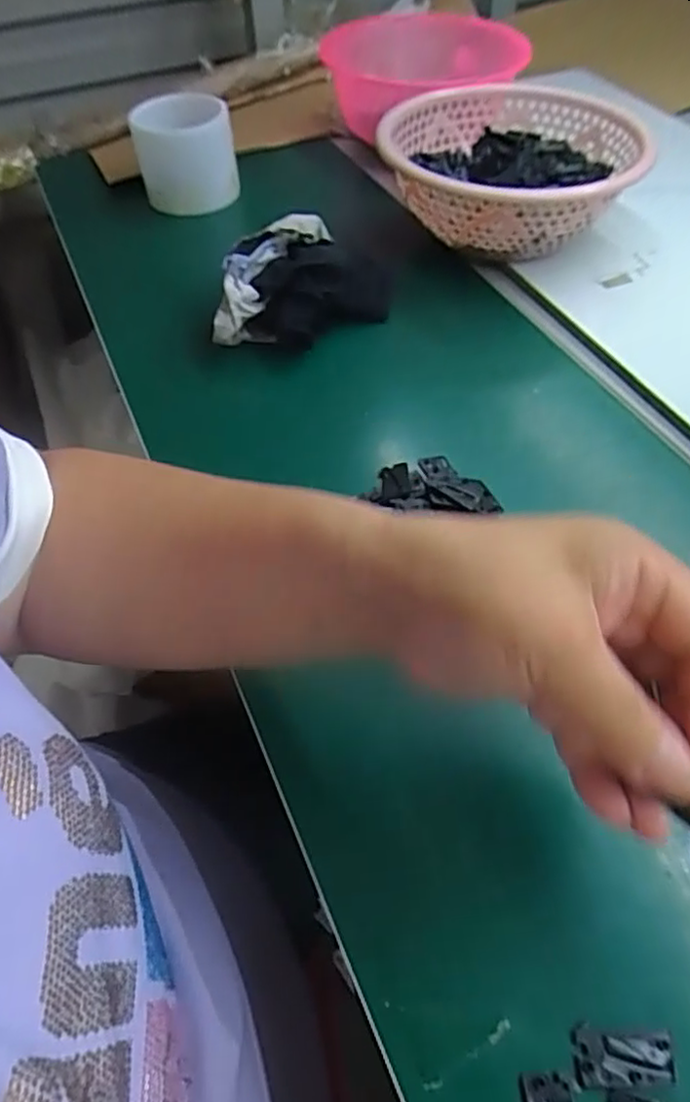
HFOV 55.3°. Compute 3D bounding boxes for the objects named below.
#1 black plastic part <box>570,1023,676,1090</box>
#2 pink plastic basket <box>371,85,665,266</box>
[{"bbox_3d":[0.099,0.179,0.233,0.034,0.004,0.017,-2,53,1],"label":"black plastic part"},{"bbox_3d":[0.129,-0.298,0.539,0.195,0.084,0.188,3,53,5],"label":"pink plastic basket"}]

